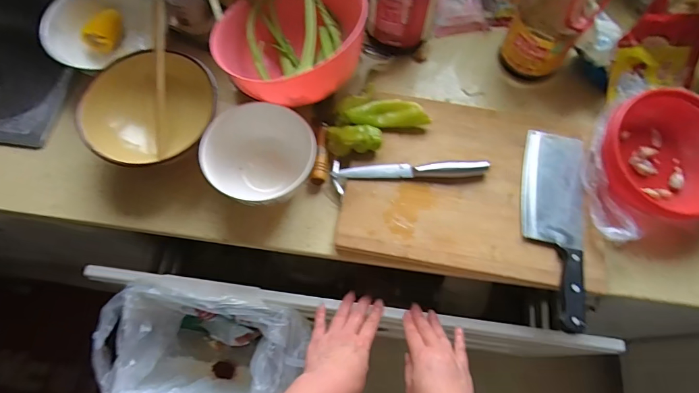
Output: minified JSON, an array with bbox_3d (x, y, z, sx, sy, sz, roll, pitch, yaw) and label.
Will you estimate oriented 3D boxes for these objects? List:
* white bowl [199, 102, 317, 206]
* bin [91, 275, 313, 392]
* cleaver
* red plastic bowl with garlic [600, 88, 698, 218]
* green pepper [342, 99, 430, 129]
[{"bbox_3d":[-0.119,-0.050,0.554,0.144,0.063,0.136,7,68,1],"label":"white bowl"},{"bbox_3d":[-0.217,0.244,0.633,0.288,0.181,0.193,3,68,-1],"label":"bin"},{"bbox_3d":[0.273,0.033,0.547,0.077,0.025,0.271,10,68,2],"label":"cleaver"},{"bbox_3d":[0.419,-0.062,0.552,0.156,0.078,0.143,1,68,-2],"label":"red plastic bowl with garlic"},{"bbox_3d":[0.056,-0.119,0.595,0.116,0.034,0.029,-2,68,-3],"label":"green pepper"}]

